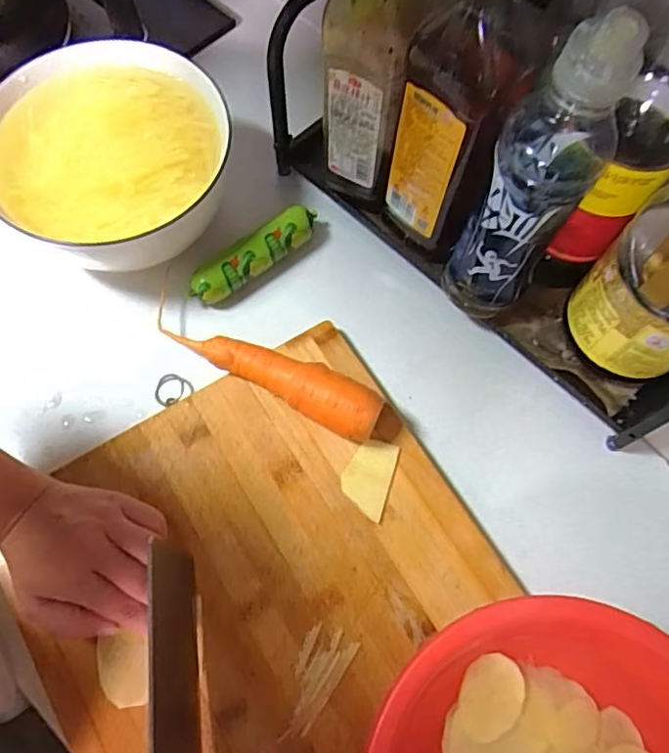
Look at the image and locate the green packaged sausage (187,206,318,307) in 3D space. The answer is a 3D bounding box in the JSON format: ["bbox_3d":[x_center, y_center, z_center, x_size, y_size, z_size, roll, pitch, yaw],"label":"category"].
[{"bbox_3d":[-0.067,-0.104,0.518,0.126,0.040,0.030,-41,76,-15],"label":"green packaged sausage"}]

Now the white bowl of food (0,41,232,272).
[{"bbox_3d":[-0.185,-0.175,0.499,0.190,0.083,0.192,1,69,-1],"label":"white bowl of food"}]

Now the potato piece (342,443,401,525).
[{"bbox_3d":[0.025,0.076,0.444,0.035,0.004,0.056,17,70,5],"label":"potato piece"}]

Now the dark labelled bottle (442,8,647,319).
[{"bbox_3d":[0.131,-0.124,0.389,0.061,0.226,0.067,29,71,9],"label":"dark labelled bottle"}]

